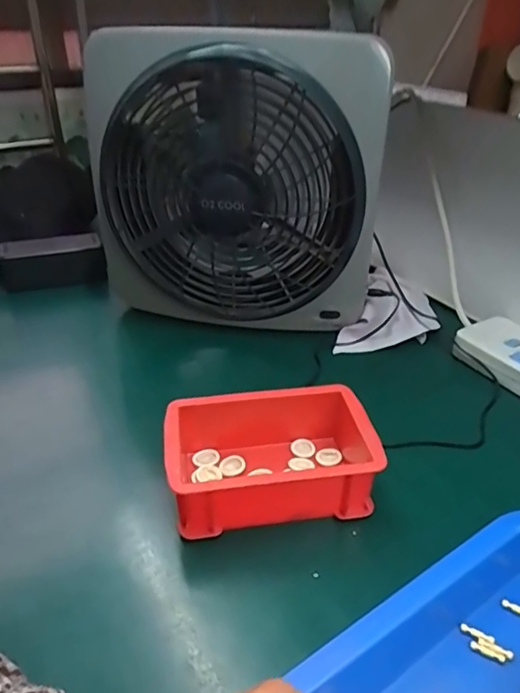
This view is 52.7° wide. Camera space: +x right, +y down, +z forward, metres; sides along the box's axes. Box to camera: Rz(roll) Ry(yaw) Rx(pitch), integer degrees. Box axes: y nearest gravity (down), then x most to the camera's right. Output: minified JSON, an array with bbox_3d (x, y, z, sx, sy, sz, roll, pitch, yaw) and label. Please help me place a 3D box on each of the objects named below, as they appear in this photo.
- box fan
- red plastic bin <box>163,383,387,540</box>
[{"bbox_3d":[-0.034,-0.152,0.545,0.301,0.290,0.075,5,33,7],"label":"box fan"},{"bbox_3d":[0.009,0.082,0.393,0.143,0.059,0.093,-5,33,-9],"label":"red plastic bin"}]

